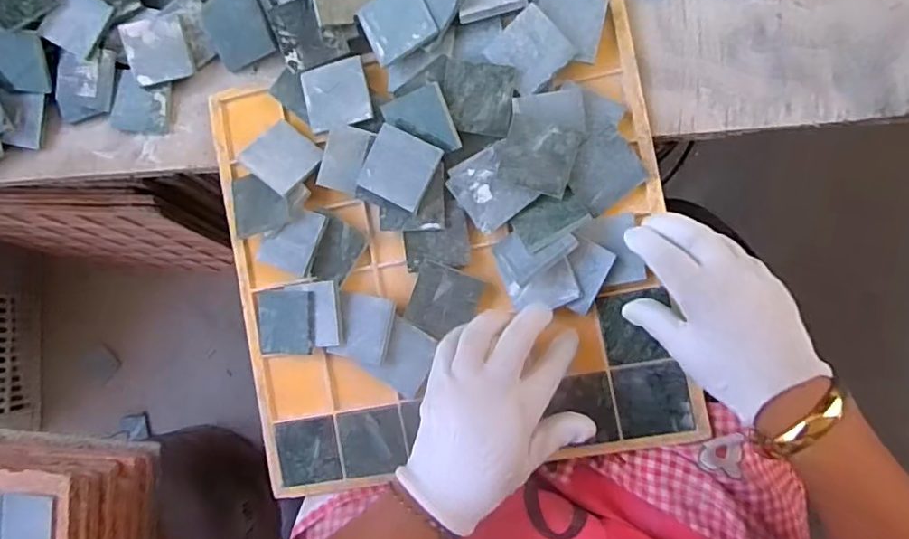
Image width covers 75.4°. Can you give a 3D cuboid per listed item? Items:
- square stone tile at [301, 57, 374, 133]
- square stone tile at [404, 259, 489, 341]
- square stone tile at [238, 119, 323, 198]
[{"bbox_3d":[-0.092,-0.134,0.455,0.050,0.007,0.053,-14,84,8],"label":"square stone tile"},{"bbox_3d":[-0.008,0.025,0.442,0.051,0.006,0.051,20,90,10],"label":"square stone tile"},{"bbox_3d":[-0.135,-0.088,0.461,0.053,0.004,0.049,42,78,12],"label":"square stone tile"}]

